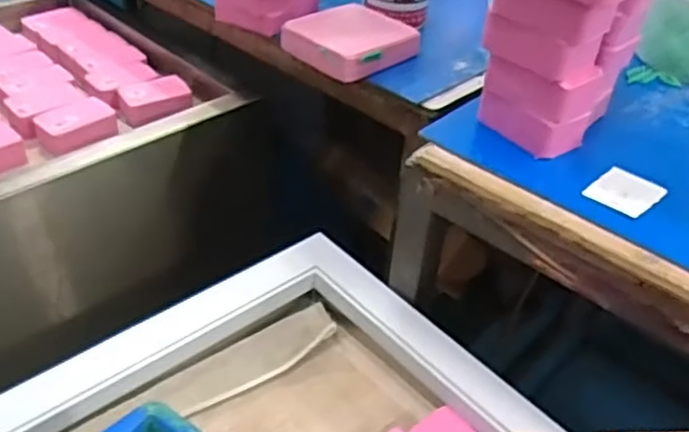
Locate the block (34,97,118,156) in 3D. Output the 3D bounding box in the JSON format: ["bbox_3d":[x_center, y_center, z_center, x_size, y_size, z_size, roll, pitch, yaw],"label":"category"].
[{"bbox_3d":[-0.271,-0.091,0.686,0.074,0.028,0.045,-29,50,-35],"label":"block"}]

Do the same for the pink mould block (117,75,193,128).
[{"bbox_3d":[-0.210,-0.128,0.745,0.074,0.026,0.053,-16,43,-25],"label":"pink mould block"}]

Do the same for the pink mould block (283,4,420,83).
[{"bbox_3d":[0.005,-0.158,0.602,0.105,0.020,0.090,-27,49,-34],"label":"pink mould block"}]

